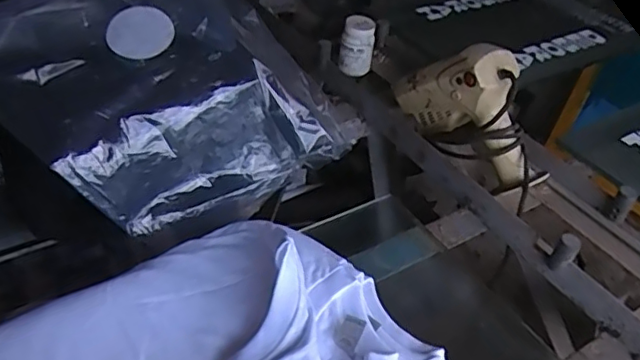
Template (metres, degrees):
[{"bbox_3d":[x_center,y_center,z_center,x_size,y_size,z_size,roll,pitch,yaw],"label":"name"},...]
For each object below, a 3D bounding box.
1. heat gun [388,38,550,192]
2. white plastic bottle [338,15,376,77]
[{"bbox_3d":[0.229,-0.115,0.900,0.072,0.190,0.297,-20,46,-26],"label":"heat gun"},{"bbox_3d":[0.072,-0.268,1.157,0.068,0.109,0.057,7,41,2],"label":"white plastic bottle"}]

